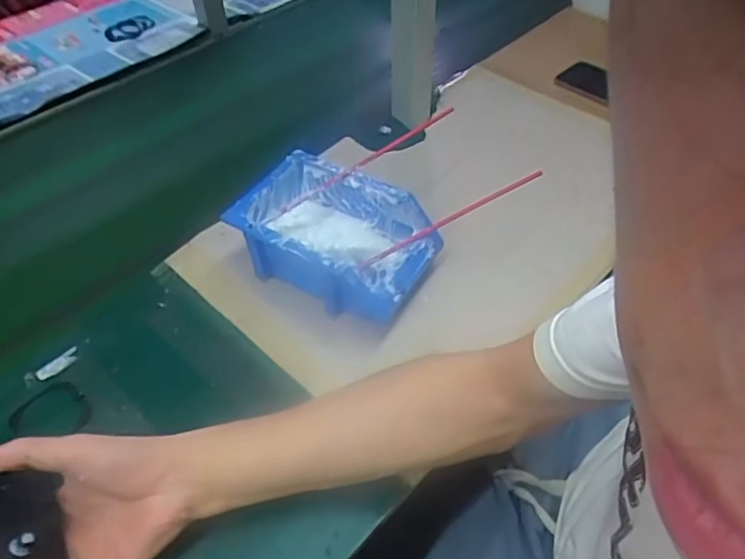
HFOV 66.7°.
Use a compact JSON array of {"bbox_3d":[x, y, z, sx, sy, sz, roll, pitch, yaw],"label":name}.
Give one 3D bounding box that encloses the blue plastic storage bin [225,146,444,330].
[{"bbox_3d":[-0.034,-0.037,0.558,0.176,0.083,0.125,27,54,24],"label":"blue plastic storage bin"}]

